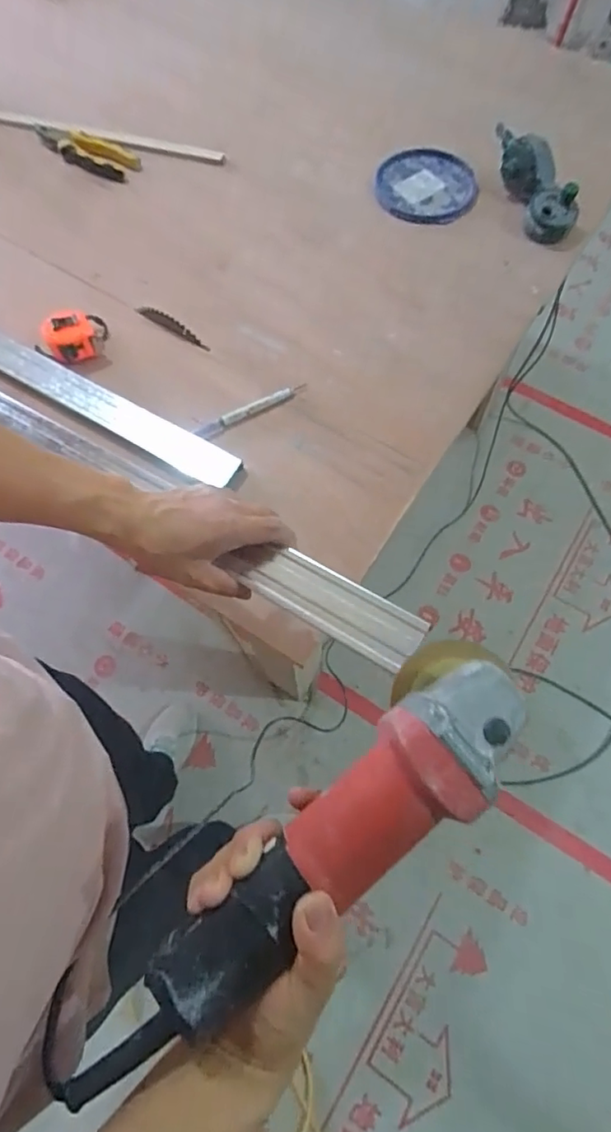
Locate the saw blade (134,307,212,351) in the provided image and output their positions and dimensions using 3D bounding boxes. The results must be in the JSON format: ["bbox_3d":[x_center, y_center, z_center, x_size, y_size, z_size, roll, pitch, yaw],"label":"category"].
[{"bbox_3d":[-0.191,-0.346,0.791,0.127,0.029,0.009,29,64,7],"label":"saw blade"}]

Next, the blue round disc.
[{"bbox_3d":[0.196,-0.615,0.897,0.160,0.024,0.155,9,68,5],"label":"blue round disc"}]

